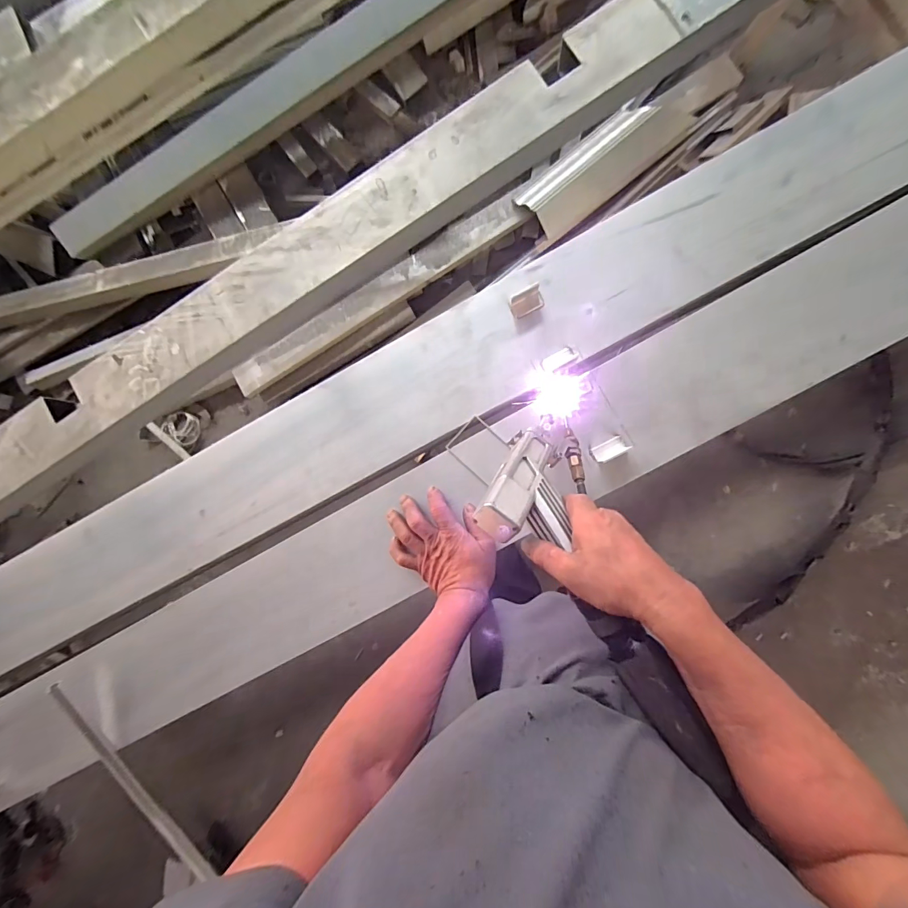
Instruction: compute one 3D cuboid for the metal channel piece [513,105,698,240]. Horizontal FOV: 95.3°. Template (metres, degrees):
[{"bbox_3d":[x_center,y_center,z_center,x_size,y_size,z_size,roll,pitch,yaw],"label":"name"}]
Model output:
[{"bbox_3d":[0.456,-0.907,1.263,0.572,0.084,0.193,-39,84,4],"label":"metal channel piece"}]

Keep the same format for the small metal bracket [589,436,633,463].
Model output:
[{"bbox_3d":[0.203,-0.006,0.538,0.046,0.012,0.024,-26,87,5],"label":"small metal bracket"}]

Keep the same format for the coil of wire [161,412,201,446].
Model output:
[{"bbox_3d":[-0.951,-0.095,1.452,0.096,0.041,0.114,-45,85,4],"label":"coil of wire"}]

